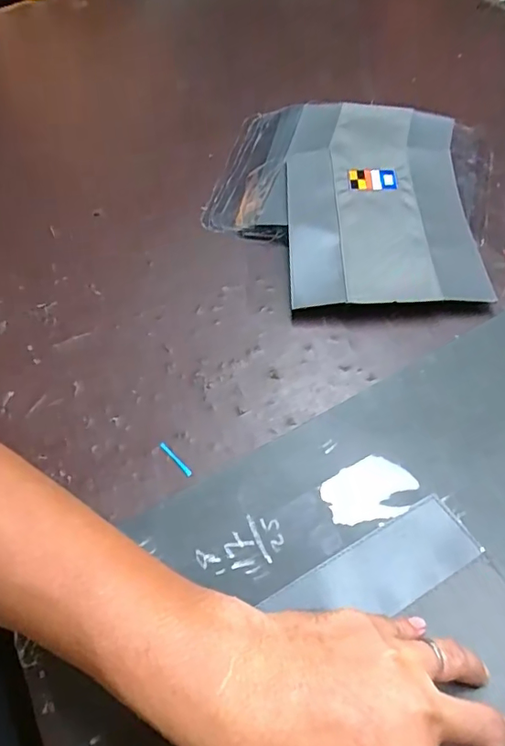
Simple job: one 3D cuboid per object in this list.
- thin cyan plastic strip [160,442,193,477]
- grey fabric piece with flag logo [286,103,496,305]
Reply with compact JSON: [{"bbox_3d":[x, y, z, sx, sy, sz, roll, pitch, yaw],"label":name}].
[{"bbox_3d":[-0.058,0.065,0.394,0.005,0.004,0.036,-37,60,-20],"label":"thin cyan plastic strip"},{"bbox_3d":[0.125,-0.183,0.533,0.173,0.028,0.307,1,55,5],"label":"grey fabric piece with flag logo"}]

